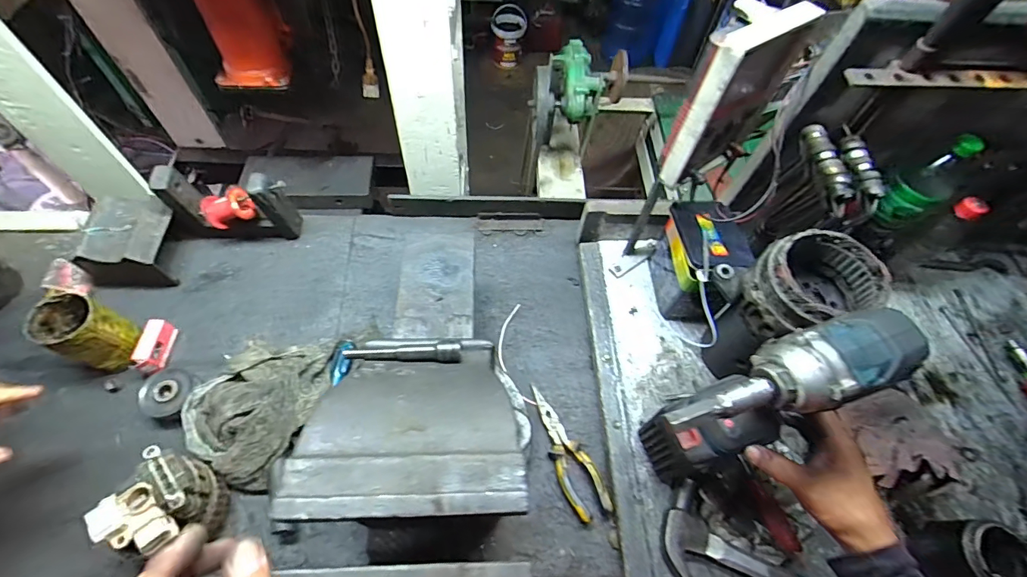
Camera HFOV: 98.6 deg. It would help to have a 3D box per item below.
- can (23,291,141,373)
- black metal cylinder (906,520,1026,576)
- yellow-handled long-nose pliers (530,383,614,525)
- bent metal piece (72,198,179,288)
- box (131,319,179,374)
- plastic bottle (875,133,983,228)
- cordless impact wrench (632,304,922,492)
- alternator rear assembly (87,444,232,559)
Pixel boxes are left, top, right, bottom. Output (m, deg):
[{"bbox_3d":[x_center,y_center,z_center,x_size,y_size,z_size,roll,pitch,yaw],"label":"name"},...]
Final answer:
[{"bbox_3d":[-0.581,0.063,0.607,0.090,0.095,0.074,19,60,7],"label":"can"},{"bbox_3d":[0.531,0.314,0.507,0.078,0.086,0.079,2,59,-3],"label":"black metal cylinder"},{"bbox_3d":[0.070,0.224,0.613,0.052,0.015,0.187,-21,63,-16],"label":"yellow-handled long-nose pliers"},{"bbox_3d":[-0.598,-0.071,0.695,0.114,0.088,0.119,5,59,-1],"label":"bent metal piece"},{"bbox_3d":[-0.521,0.084,0.643,0.023,0.037,0.074,0,59,-4],"label":"box"},{"bbox_3d":[0.549,-0.140,0.591,0.052,0.132,0.069,-32,67,-21],"label":"plastic bottle"},{"bbox_3d":[0.212,0.112,0.410,0.198,0.209,0.069,-23,64,-17],"label":"cordless impact wrench"},{"bbox_3d":[-0.403,0.253,0.510,0.095,0.088,0.107,24,61,10],"label":"alternator rear assembly"}]

